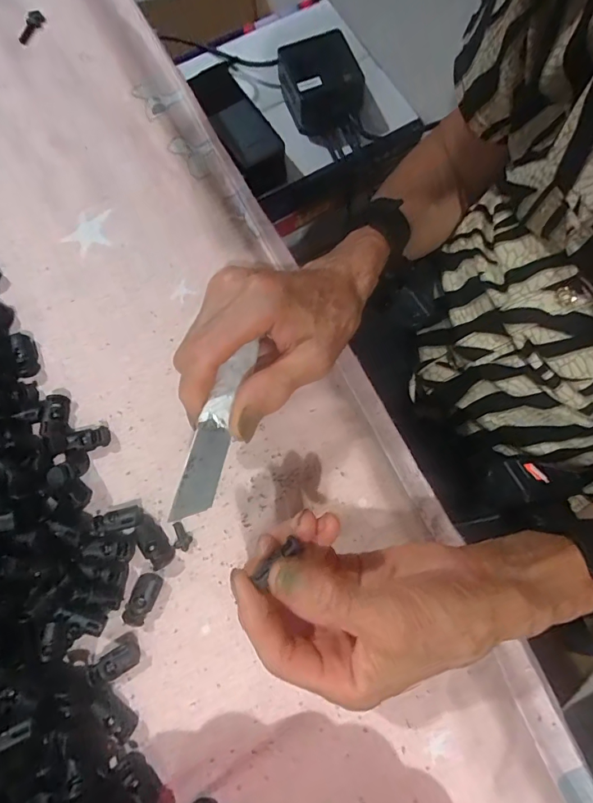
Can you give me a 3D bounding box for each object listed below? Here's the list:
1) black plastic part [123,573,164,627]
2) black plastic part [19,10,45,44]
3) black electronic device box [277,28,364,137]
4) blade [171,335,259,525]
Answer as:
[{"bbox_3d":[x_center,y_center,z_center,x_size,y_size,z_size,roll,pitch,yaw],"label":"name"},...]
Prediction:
[{"bbox_3d":[-0.087,0.112,0.253,0.016,0.009,0.028,18,77,4],"label":"black plastic part"},{"bbox_3d":[-0.206,-0.291,0.346,0.010,0.007,0.029,21,78,5],"label":"black plastic part"},{"bbox_3d":[0.025,-0.353,0.492,0.081,0.051,0.088,-19,78,-4],"label":"black electronic device box"},{"bbox_3d":[-0.040,0.011,0.226,0.019,0.005,0.101,13,61,3],"label":"blade"}]

